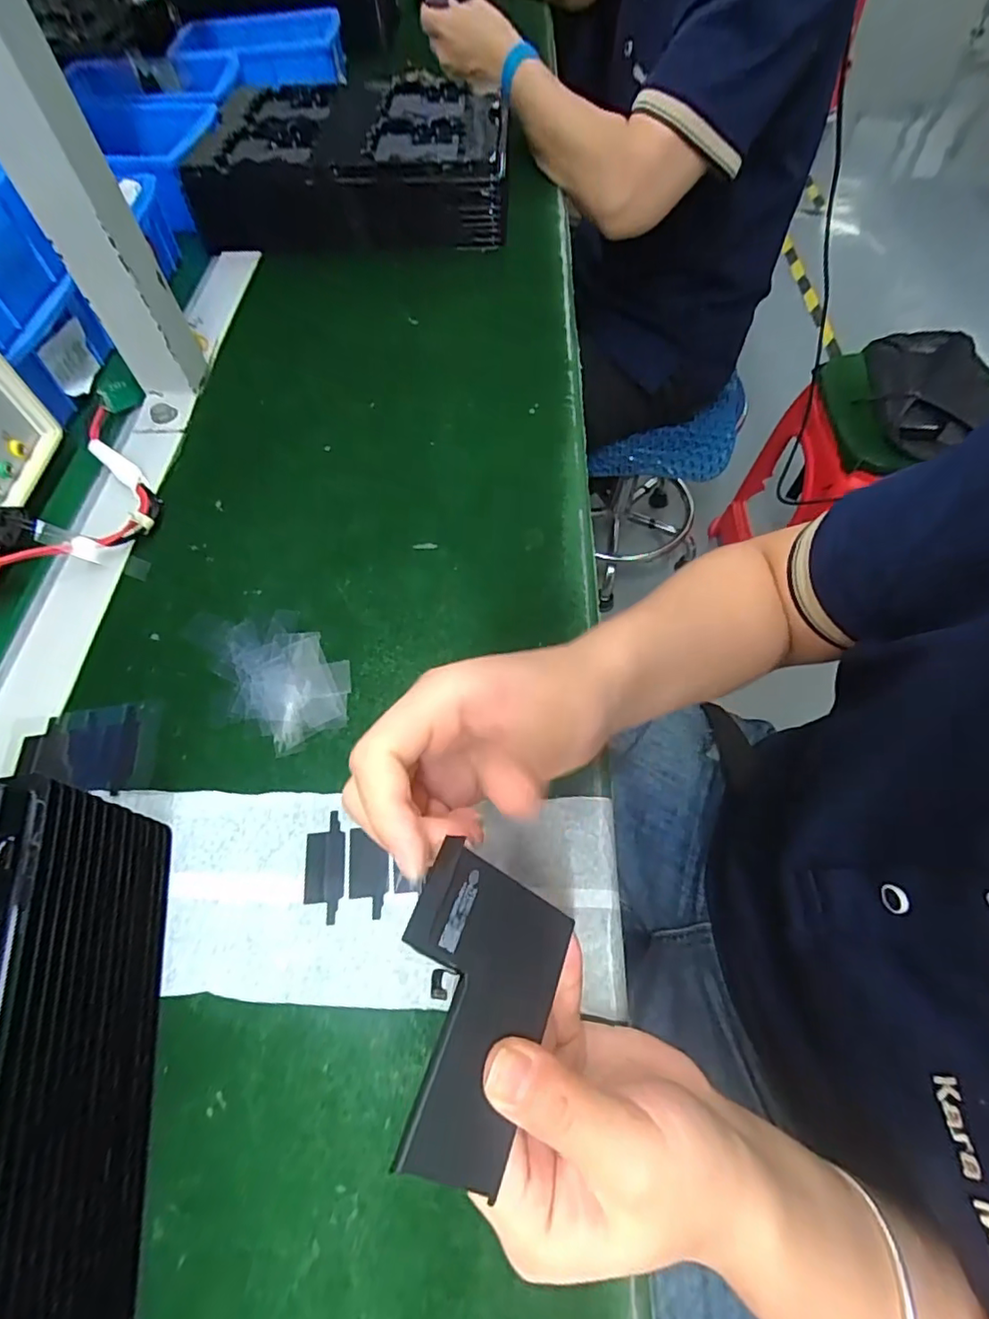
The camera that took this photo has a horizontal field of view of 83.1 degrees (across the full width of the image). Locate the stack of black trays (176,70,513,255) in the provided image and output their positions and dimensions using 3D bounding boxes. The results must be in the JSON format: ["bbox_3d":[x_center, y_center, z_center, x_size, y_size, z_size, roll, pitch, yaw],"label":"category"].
[{"bbox_3d":[-0.130,-0.484,0.552,0.283,0.073,0.189,3,61,3],"label":"stack of black trays"}]

